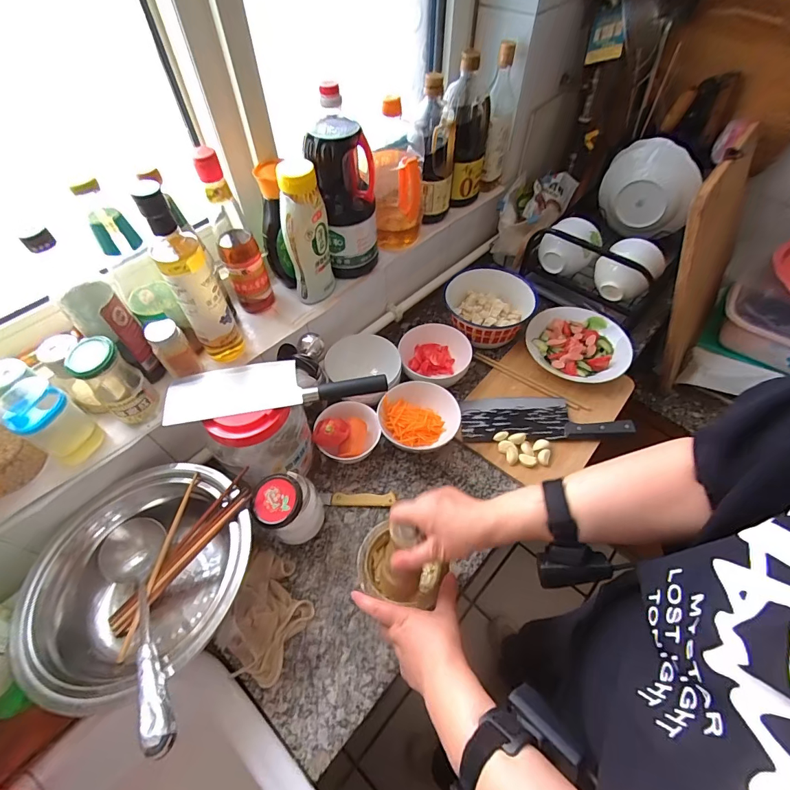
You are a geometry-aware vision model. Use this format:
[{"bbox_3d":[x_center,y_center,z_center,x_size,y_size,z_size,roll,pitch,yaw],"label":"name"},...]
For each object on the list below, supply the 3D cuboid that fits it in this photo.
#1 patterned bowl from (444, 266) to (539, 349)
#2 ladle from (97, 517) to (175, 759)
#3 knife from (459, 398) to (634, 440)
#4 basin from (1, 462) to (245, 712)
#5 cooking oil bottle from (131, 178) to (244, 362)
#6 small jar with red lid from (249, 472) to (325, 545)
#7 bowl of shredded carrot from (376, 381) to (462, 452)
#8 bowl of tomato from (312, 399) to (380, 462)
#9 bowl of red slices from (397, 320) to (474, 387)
[{"bbox_3d":[0.192,-0.180,0.823,0.174,0.075,0.171,0,55,0],"label":"patterned bowl"},{"bbox_3d":[-0.284,0.250,0.468,0.074,0.068,0.299,-36,35,-22],"label":"ladle"},{"bbox_3d":[0.259,0.041,0.718,0.279,0.026,0.086,2,55,2],"label":"knife"},{"bbox_3d":[-0.317,0.226,0.527,0.270,0.144,0.271,0,55,0],"label":"basin"},{"bbox_3d":[-0.270,-0.147,0.549,0.056,0.266,0.058,-26,58,-17],"label":"cooking oil bottle"},{"bbox_3d":[-0.148,0.163,0.578,0.076,0.103,0.074,0,55,0],"label":"small jar with red lid"},{"bbox_3d":[0.038,0.043,0.703,0.133,0.079,0.110,-13,56,-9],"label":"bowl of shredded carrot"},{"bbox_3d":[-0.079,0.065,0.689,0.106,0.075,0.095,-21,57,-14],"label":"bowl of tomato"},{"bbox_3d":[0.075,-0.064,0.769,0.132,0.067,0.137,3,55,3],"label":"bowl of red slices"}]

